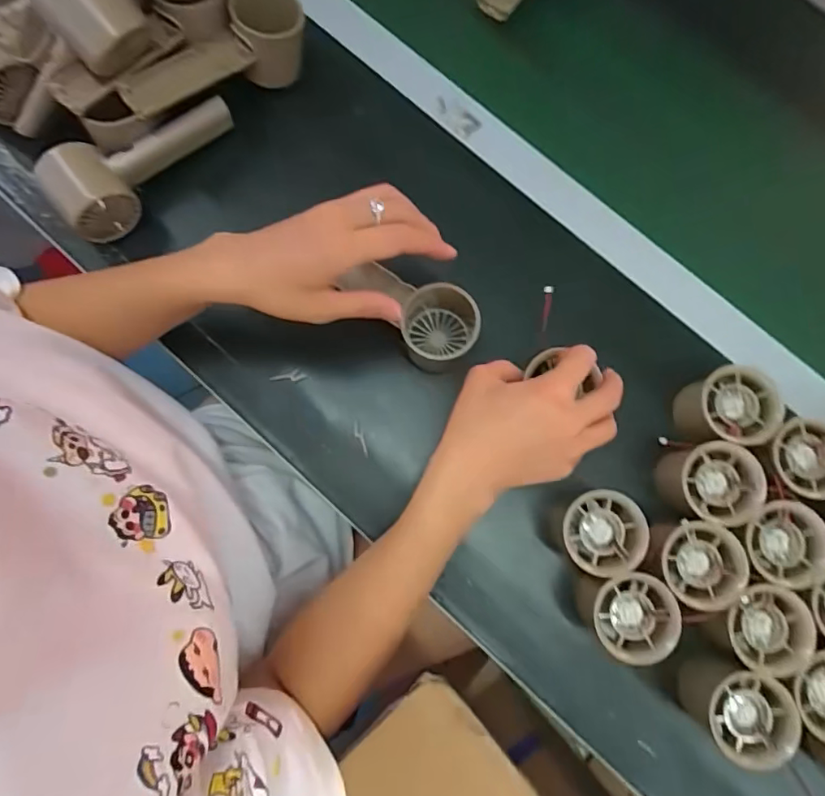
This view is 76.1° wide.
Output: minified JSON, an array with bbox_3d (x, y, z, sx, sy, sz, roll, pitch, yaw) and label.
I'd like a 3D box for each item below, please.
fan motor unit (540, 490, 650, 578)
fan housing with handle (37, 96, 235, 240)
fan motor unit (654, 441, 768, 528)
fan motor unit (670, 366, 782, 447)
[{"bbox_3d":[0.132,0.098,0.391,0.054,0.067,0.055,0,79,0],"label":"fan motor unit"},{"bbox_3d":[-0.215,-0.190,0.437,0.155,0.061,0.053,-32,81,-6],"label":"fan housing with handle"},{"bbox_3d":[0.216,0.064,0.391,0.057,0.051,0.057,7,79,1],"label":"fan motor unit"},{"bbox_3d":[0.236,0.010,0.402,0.053,0.053,0.056,4,79,1],"label":"fan motor unit"}]

